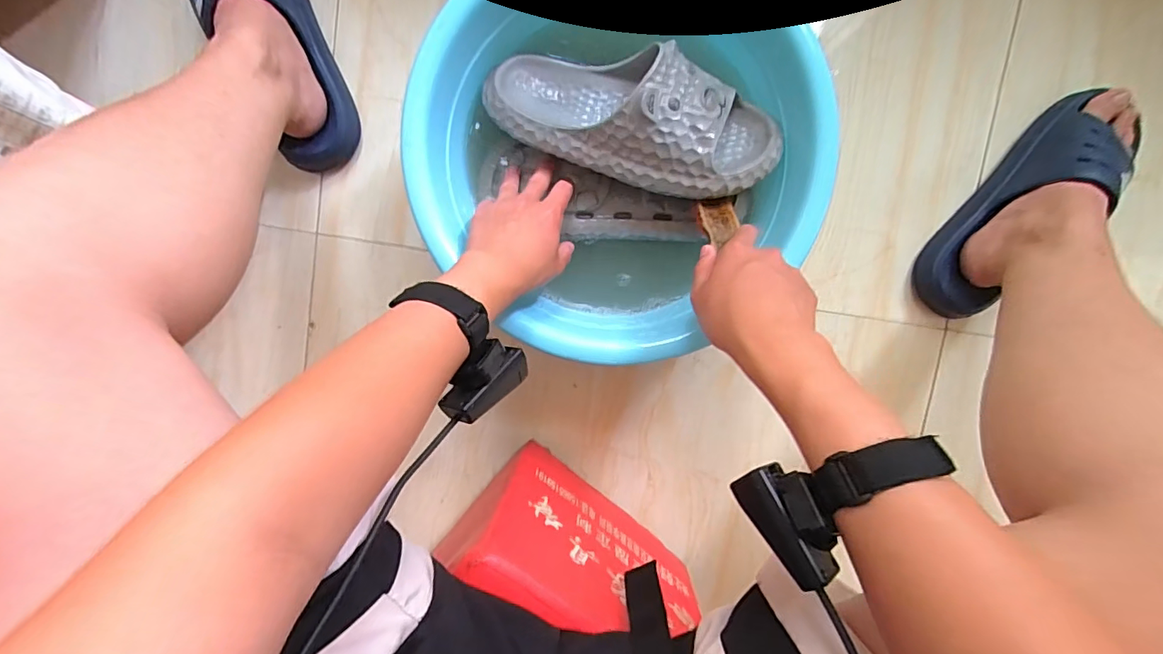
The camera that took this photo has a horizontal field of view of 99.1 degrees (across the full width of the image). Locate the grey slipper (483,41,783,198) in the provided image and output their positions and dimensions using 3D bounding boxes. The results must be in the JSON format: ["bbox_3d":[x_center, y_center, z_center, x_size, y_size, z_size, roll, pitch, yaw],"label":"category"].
[{"bbox_3d":[0.046,-0.204,0.477,0.276,0.082,0.117,20,96,12],"label":"grey slipper"}]

